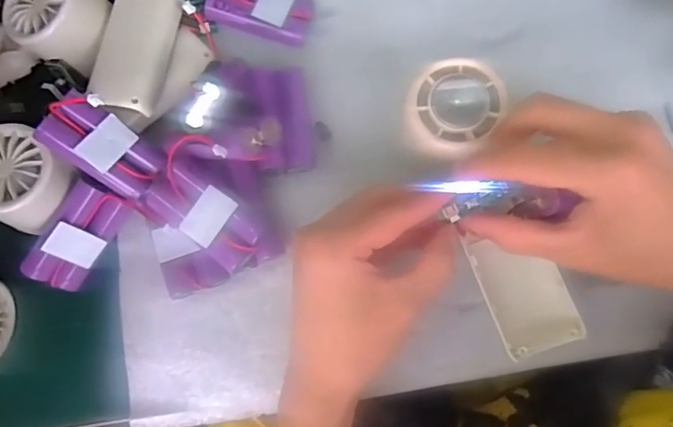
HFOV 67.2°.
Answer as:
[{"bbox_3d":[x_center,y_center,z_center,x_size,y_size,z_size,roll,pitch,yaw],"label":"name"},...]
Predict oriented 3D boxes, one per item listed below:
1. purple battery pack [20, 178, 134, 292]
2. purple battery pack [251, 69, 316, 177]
[{"bbox_3d":[-0.156,0.015,0.305,0.035,0.015,0.067,37,91,-26],"label":"purple battery pack"},{"bbox_3d":[-0.033,-0.059,0.318,0.033,0.023,0.068,-8,79,2],"label":"purple battery pack"}]

